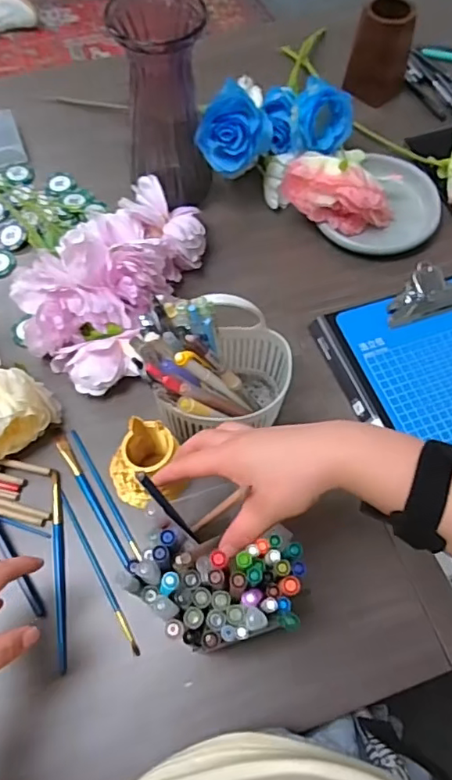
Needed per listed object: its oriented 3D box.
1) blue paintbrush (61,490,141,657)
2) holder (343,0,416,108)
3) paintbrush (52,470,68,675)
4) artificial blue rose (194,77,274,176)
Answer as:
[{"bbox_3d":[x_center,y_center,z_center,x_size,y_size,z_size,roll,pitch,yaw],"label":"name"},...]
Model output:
[{"bbox_3d":[-0.114,0.159,0.486,0.007,0.004,0.157,-28,68,-12],"label":"blue paintbrush"},{"bbox_3d":[0.203,-0.440,0.718,0.074,0.107,0.062,16,63,7],"label":"holder"},{"bbox_3d":[-0.150,0.159,0.492,0.011,0.012,0.171,-8,65,-3],"label":"paintbrush"},{"bbox_3d":[0.009,-0.287,0.603,0.075,0.074,0.055,-28,30,31],"label":"artificial blue rose"}]

